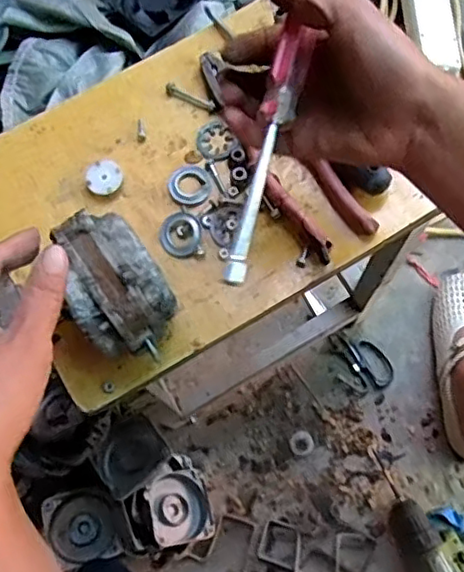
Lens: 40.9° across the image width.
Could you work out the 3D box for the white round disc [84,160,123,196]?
[{"bbox_3d":[-0.100,-0.084,0.483,0.029,0.008,0.029,-1,72,2],"label":"white round disc"}]

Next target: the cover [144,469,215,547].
[{"bbox_3d":[-0.063,0.266,0.750,0.080,0.018,0.081,1,56,-33],"label":"cover"}]

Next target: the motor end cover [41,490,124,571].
[{"bbox_3d":[-0.178,0.286,0.739,0.072,0.031,0.085,-24,71,-5],"label":"motor end cover"}]

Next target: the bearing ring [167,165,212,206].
[{"bbox_3d":[-0.032,-0.078,0.480,0.031,0.004,0.035,-26,71,-6],"label":"bearing ring"}]

